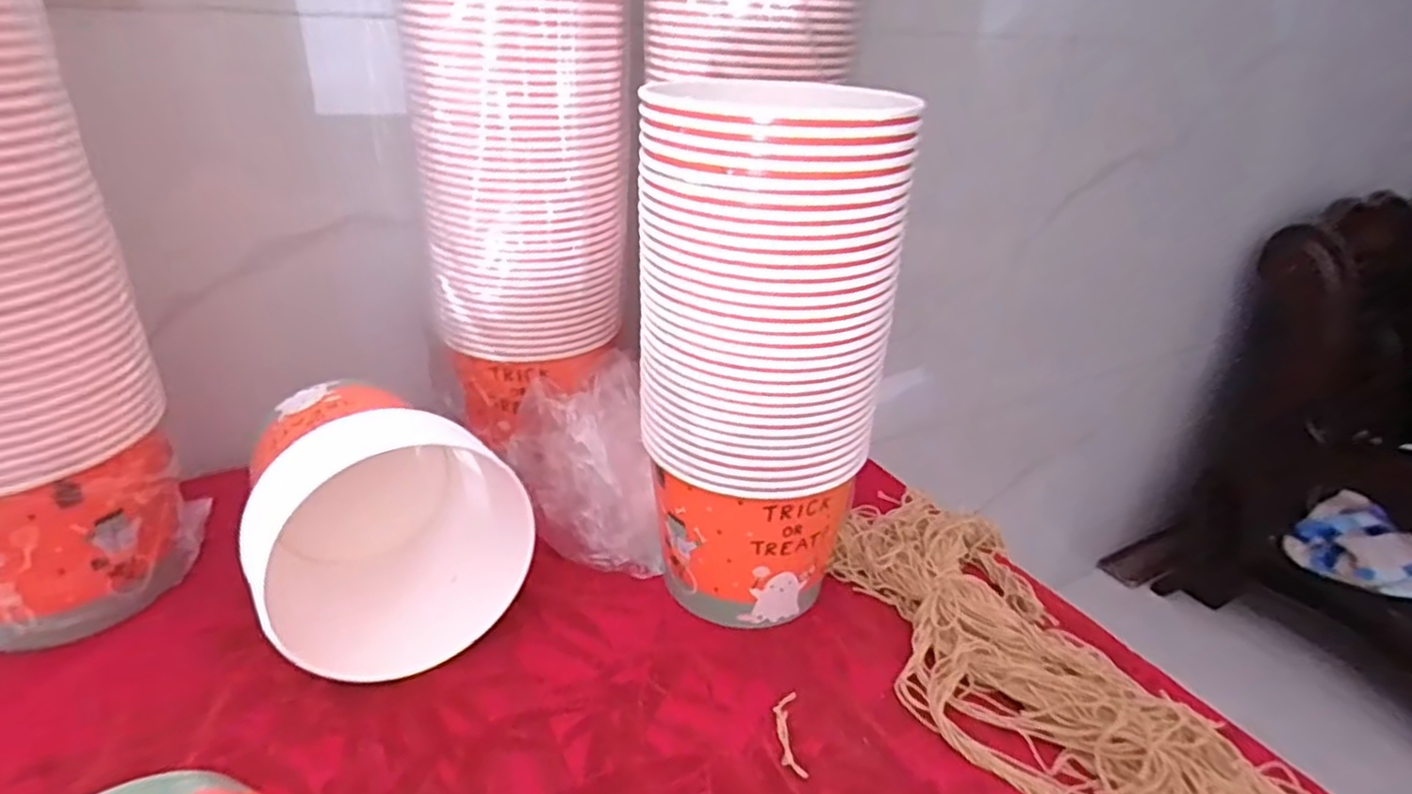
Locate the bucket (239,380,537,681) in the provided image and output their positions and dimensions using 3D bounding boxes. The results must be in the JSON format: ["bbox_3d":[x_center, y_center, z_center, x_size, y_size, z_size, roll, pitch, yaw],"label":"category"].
[{"bbox_3d":[-0.233,0.076,0.528,0.164,0.146,0.196,-15,32,-29],"label":"bucket"}]

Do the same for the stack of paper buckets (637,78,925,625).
[{"bbox_3d":[0.039,-0.009,0.495,0.129,0.360,0.129,-18,35,-34],"label":"stack of paper buckets"}]

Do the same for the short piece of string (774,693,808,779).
[{"bbox_3d":[0.054,0.211,0.466,0.015,0.004,0.057,2,28,-3],"label":"short piece of string"}]

